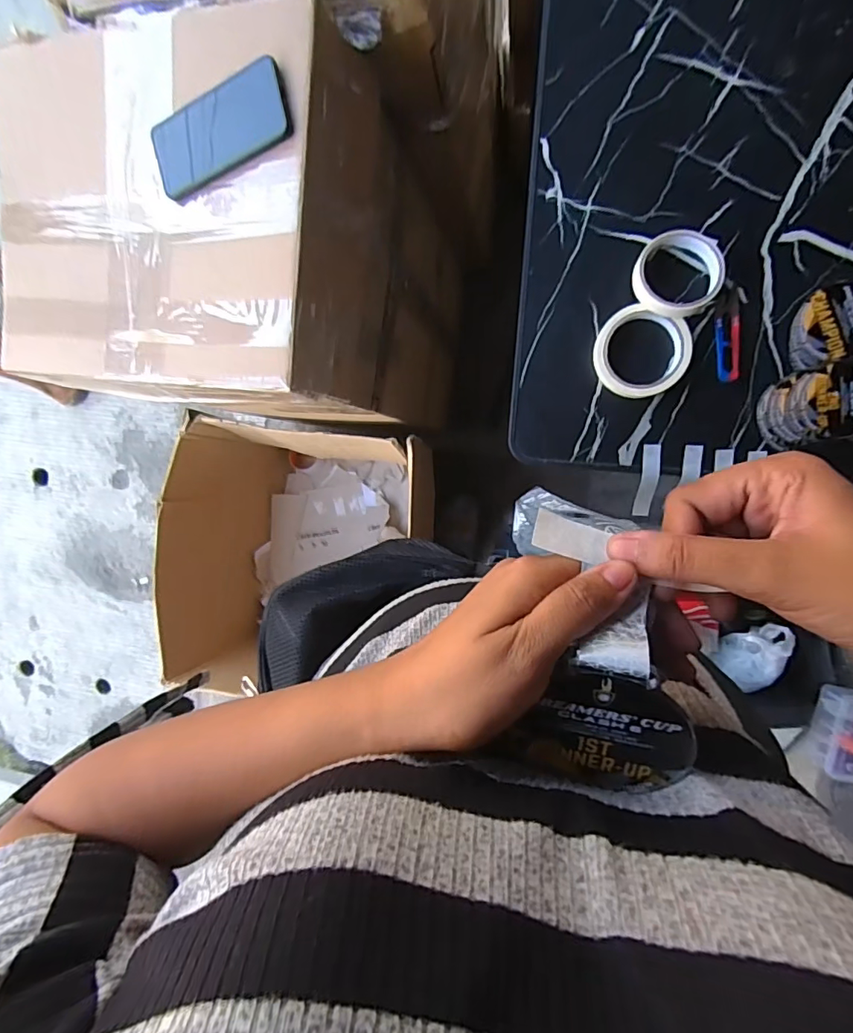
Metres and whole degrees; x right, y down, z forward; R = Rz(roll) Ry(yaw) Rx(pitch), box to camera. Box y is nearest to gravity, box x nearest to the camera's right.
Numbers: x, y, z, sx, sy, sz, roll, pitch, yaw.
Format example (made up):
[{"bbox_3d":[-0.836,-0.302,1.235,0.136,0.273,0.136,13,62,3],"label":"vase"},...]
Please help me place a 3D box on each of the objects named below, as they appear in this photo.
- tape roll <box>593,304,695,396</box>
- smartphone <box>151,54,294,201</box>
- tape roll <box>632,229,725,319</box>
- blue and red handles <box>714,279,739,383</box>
[{"bbox_3d":[0.234,-0.177,0.551,0.097,0.023,0.091,0,92,6],"label":"tape roll"},{"bbox_3d":[-0.218,-0.403,0.525,0.164,0.015,0.080,-12,90,21],"label":"smartphone"},{"bbox_3d":[0.264,-0.254,0.529,0.086,0.023,0.086,0,92,6],"label":"tape roll"},{"bbox_3d":[0.324,-0.197,0.540,0.023,0.008,0.101,-3,91,6],"label":"blue and red handles"}]

